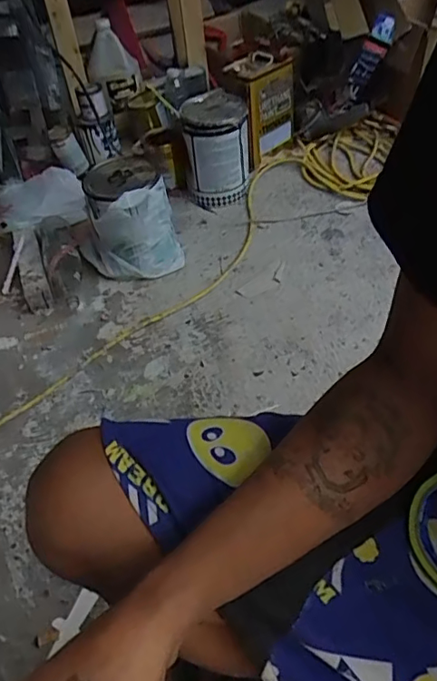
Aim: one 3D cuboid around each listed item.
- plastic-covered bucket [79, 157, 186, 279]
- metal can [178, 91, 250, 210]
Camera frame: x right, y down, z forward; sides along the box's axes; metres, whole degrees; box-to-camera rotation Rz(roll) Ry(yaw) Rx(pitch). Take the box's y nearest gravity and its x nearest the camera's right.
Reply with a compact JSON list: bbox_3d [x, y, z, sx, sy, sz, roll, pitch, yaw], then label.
[{"bbox_3d":[-0.193,-0.250,1.164,0.190,0.230,0.170,-29,51,-20],"label":"plastic-covered bucket"},{"bbox_3d":[-0.005,-0.463,1.316,0.157,0.205,0.179,-7,47,0],"label":"metal can"}]

